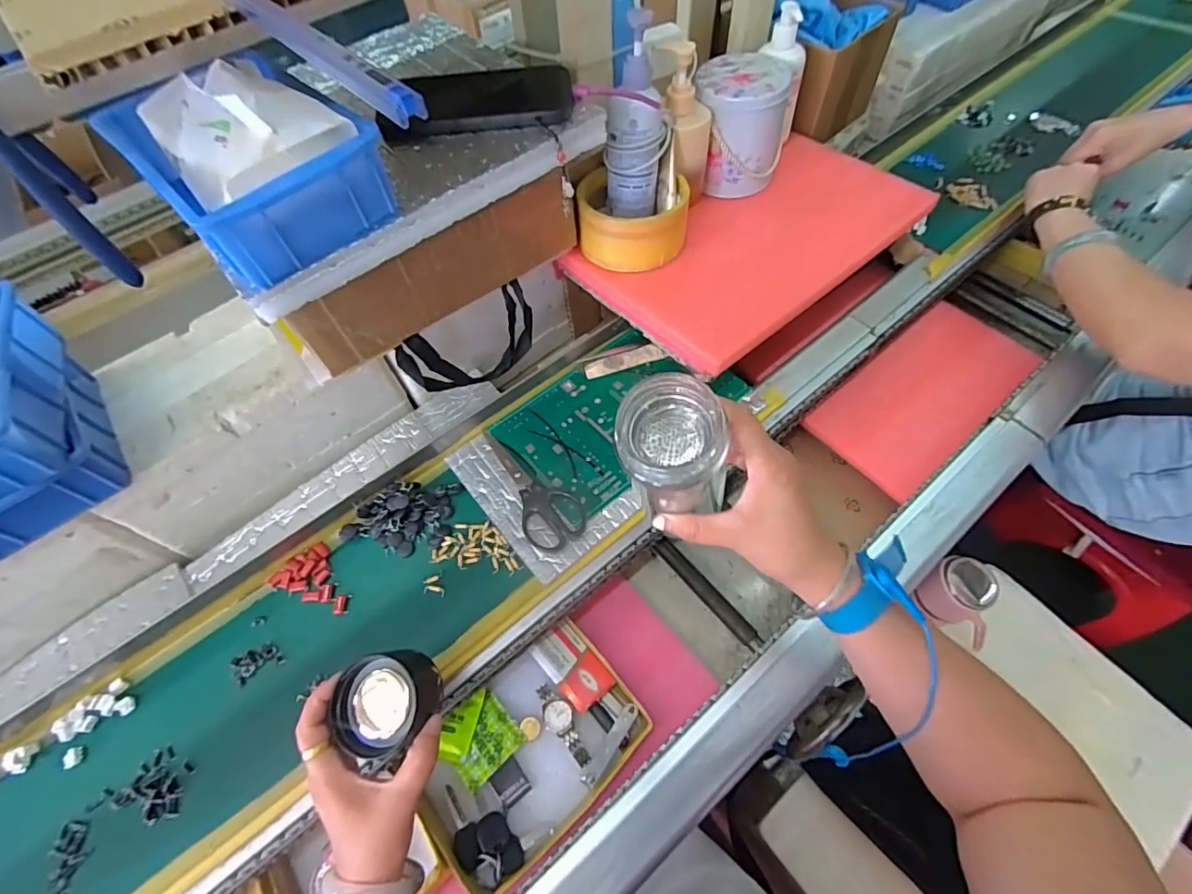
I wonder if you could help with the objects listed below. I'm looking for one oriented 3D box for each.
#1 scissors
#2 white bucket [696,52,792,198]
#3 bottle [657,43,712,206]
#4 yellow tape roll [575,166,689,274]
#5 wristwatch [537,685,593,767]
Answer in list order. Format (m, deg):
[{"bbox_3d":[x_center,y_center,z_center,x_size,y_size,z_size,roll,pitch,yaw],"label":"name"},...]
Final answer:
[{"bbox_3d":[-0.070,0.039,0.520,0.057,0.013,0.151,-36,63,-16],"label":"scissors"},{"bbox_3d":[0.171,-0.384,0.624,0.105,0.115,0.100,2,60,5],"label":"white bucket"},{"bbox_3d":[0.102,-0.352,0.581,0.056,0.156,0.055,-7,59,0],"label":"bottle"},{"bbox_3d":[0.036,-0.254,0.593,0.123,0.066,0.123,-2,60,3],"label":"yellow tape roll"},{"bbox_3d":[-0.032,0.264,0.491,0.026,0.007,0.078,-30,62,-12],"label":"wristwatch"}]

